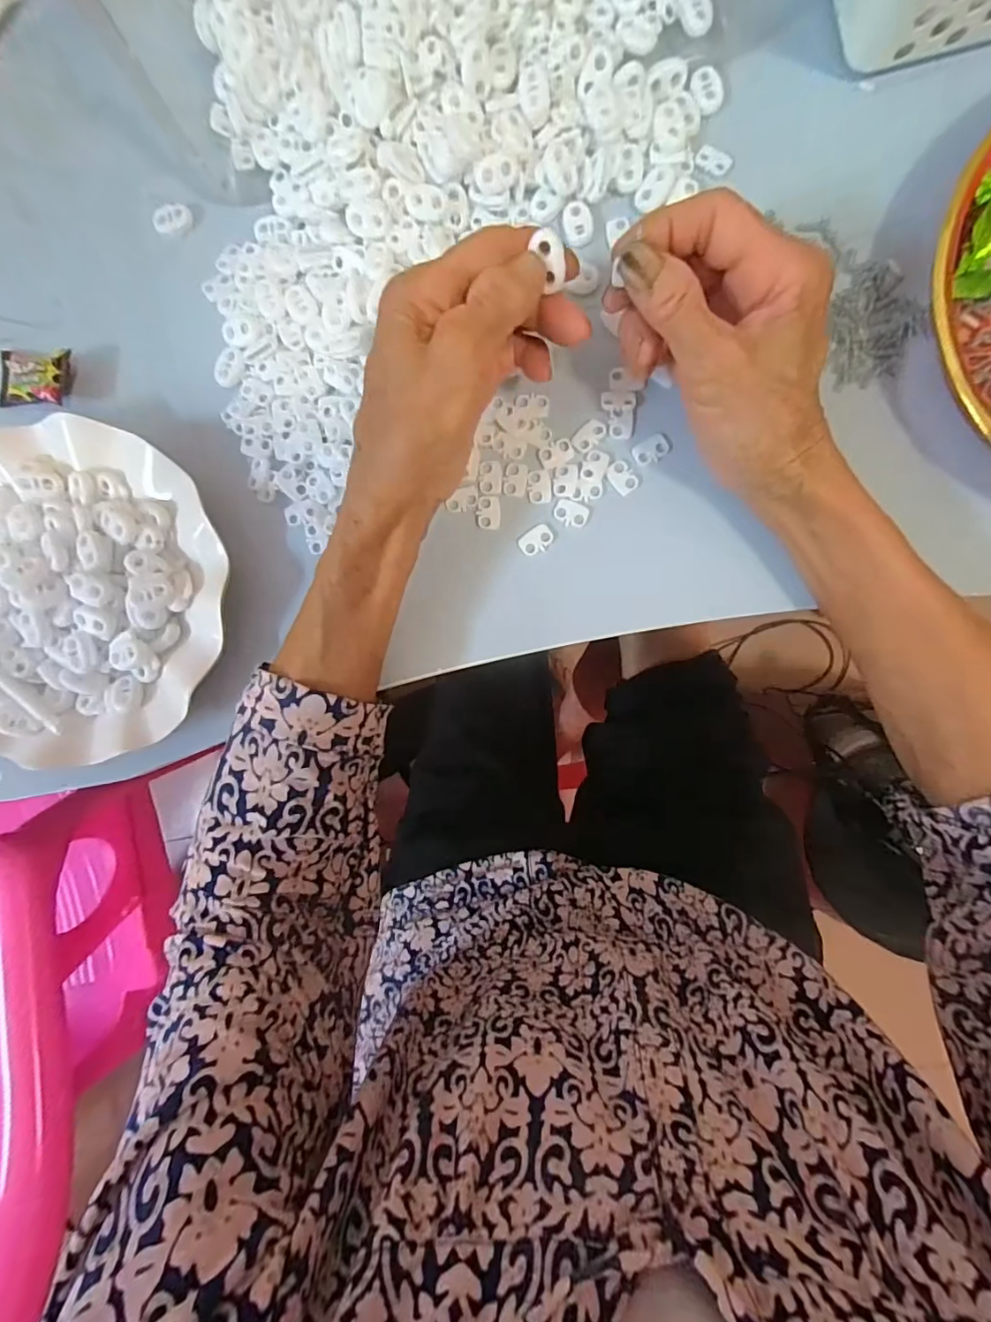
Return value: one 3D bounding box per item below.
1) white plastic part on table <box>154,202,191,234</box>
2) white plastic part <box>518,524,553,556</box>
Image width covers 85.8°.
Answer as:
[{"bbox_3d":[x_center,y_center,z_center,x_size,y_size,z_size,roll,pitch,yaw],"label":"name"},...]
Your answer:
[{"bbox_3d":[-0.183,-0.250,0.302,0.020,0.005,0.014,-15,90,7],"label":"white plastic part on table"},{"bbox_3d":[0.022,-0.065,0.288,0.019,0.004,0.013,-34,87,7],"label":"white plastic part"}]

